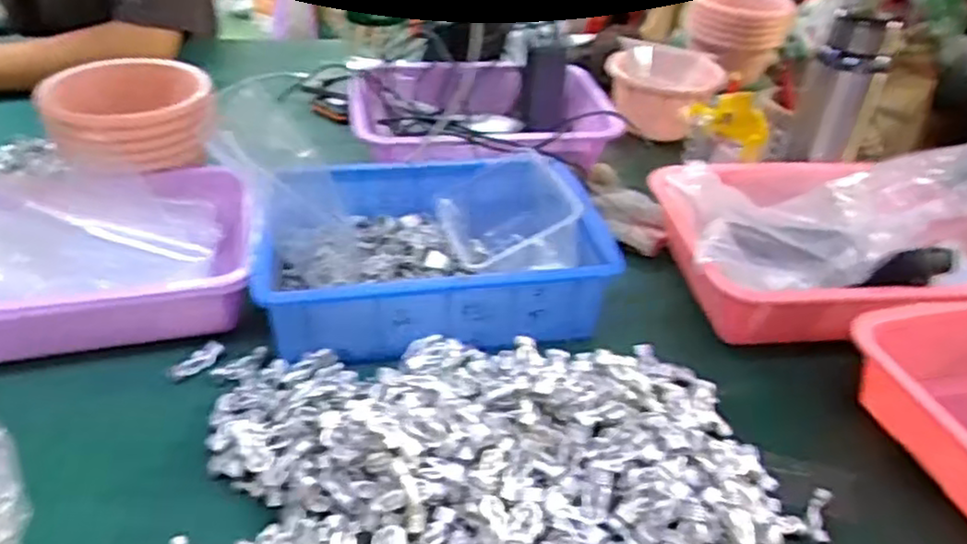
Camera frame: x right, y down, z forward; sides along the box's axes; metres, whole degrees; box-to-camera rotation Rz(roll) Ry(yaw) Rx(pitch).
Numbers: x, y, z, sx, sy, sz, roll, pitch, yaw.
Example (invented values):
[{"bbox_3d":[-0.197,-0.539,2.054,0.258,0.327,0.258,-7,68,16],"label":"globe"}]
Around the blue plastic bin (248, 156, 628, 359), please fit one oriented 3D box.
[{"bbox_3d":[-0.046,-0.028,0.644,0.281,0.080,0.195,-3,36,-10],"label":"blue plastic bin"}]

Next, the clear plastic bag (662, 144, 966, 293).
[{"bbox_3d":[0.332,-0.059,0.646,0.289,0.136,0.191,-11,30,22],"label":"clear plastic bag"}]

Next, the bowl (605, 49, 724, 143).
[{"bbox_3d":[0.243,-0.247,0.966,0.152,0.077,0.124,32,44,33],"label":"bowl"}]

